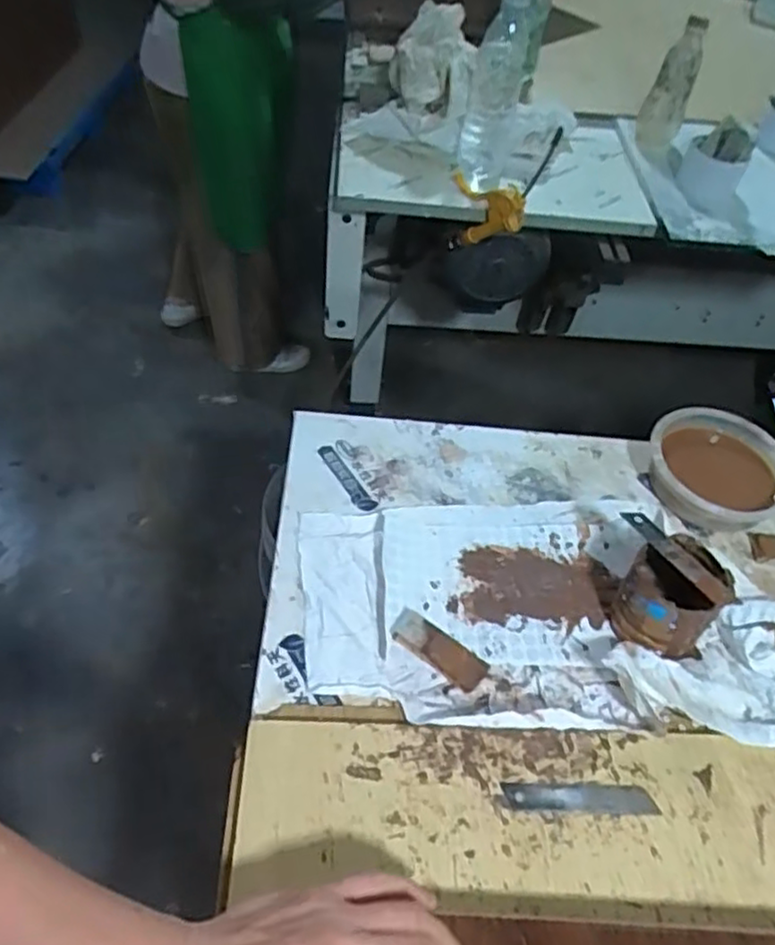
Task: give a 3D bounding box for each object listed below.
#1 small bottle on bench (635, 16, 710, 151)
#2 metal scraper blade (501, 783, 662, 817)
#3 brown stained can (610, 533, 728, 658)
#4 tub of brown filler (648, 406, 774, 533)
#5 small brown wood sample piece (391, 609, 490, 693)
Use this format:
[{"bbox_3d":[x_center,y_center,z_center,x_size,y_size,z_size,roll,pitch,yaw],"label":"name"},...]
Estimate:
[{"bbox_3d":[0.406,-0.548,1.006,0.054,0.165,0.062,22,52,13],"label":"small bottle on bench"},{"bbox_3d":[0.125,0.212,0.454,0.099,0.004,0.018,3,51,-4],"label":"metal scraper blade"},{"bbox_3d":[0.208,0.095,0.524,0.066,0.071,0.067,3,51,-4],"label":"brown stained can"},{"bbox_3d":[0.306,-0.009,0.644,0.121,0.029,0.129,3,51,-4],"label":"tub of brown filler"},{"bbox_3d":[0.037,0.130,0.516,0.074,0.017,0.026,31,55,18],"label":"small brown wood sample piece"}]

